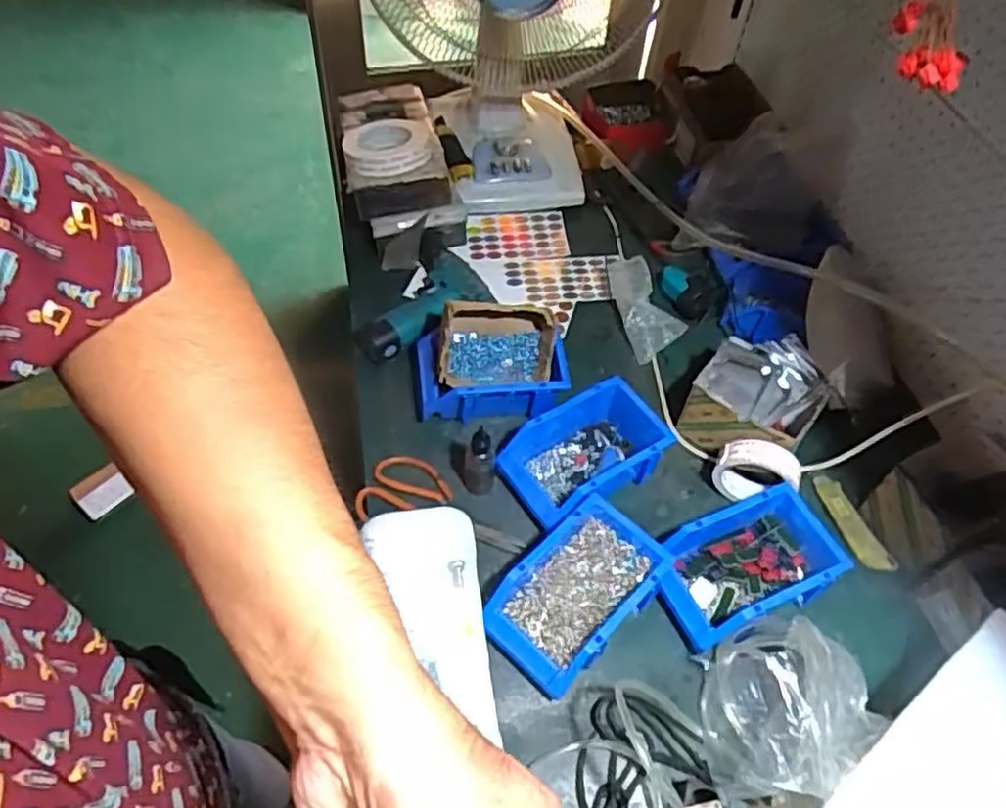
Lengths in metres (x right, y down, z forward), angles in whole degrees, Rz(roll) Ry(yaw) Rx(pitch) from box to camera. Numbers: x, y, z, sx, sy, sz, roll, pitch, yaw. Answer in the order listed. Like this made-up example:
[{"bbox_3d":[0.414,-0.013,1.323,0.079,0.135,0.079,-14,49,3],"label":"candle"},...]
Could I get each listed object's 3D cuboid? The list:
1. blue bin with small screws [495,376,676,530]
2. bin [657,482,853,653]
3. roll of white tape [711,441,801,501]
[{"bbox_3d":[0.101,0.061,0.874,0.197,0.079,0.121,-28,59,-23],"label":"blue bin with small screws"},{"bbox_3d":[0.261,0.175,0.787,0.202,0.066,0.125,-16,55,-16],"label":"bin"},{"bbox_3d":[0.298,0.083,0.853,0.089,0.098,0.032,24,55,14],"label":"roll of white tape"}]

